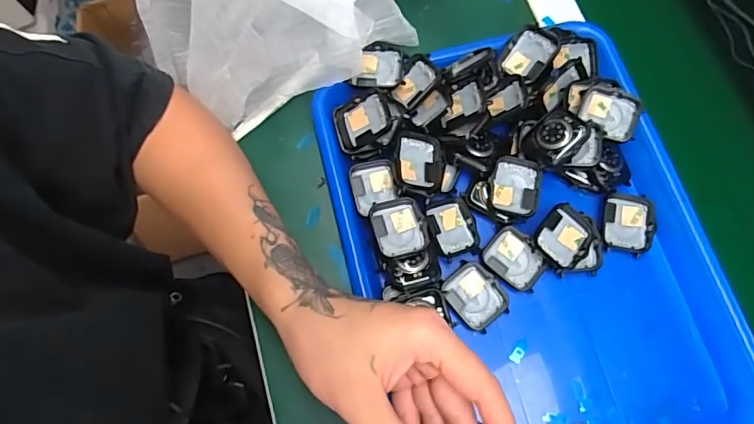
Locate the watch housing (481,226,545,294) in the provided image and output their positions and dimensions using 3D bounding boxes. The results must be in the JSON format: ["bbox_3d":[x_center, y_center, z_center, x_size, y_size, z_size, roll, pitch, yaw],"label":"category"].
[{"bbox_3d":[0.102,0.035,0.356,0.043,0.011,0.035,40,77,12],"label":"watch housing"}]

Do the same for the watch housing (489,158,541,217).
[{"bbox_3d":[0.103,-0.017,0.364,0.037,0.019,0.042,8,73,4],"label":"watch housing"}]

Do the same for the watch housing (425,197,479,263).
[{"bbox_3d":[0.055,0.012,0.359,0.039,0.018,0.043,-14,73,-3],"label":"watch housing"}]

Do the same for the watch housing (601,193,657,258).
[{"bbox_3d":[0.191,0.009,0.365,0.036,0.008,0.045,11,73,5],"label":"watch housing"}]

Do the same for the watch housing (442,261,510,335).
[{"bbox_3d":[0.072,0.061,0.350,0.036,0.008,0.045,-36,75,-9],"label":"watch housing"}]

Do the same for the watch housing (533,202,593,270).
[{"bbox_3d":[0.137,0.019,0.355,0.037,0.015,0.043,42,77,10],"label":"watch housing"}]

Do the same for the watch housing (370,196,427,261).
[{"bbox_3d":[0.016,0.013,0.353,0.038,0.017,0.042,-13,73,-3],"label":"watch housing"}]

